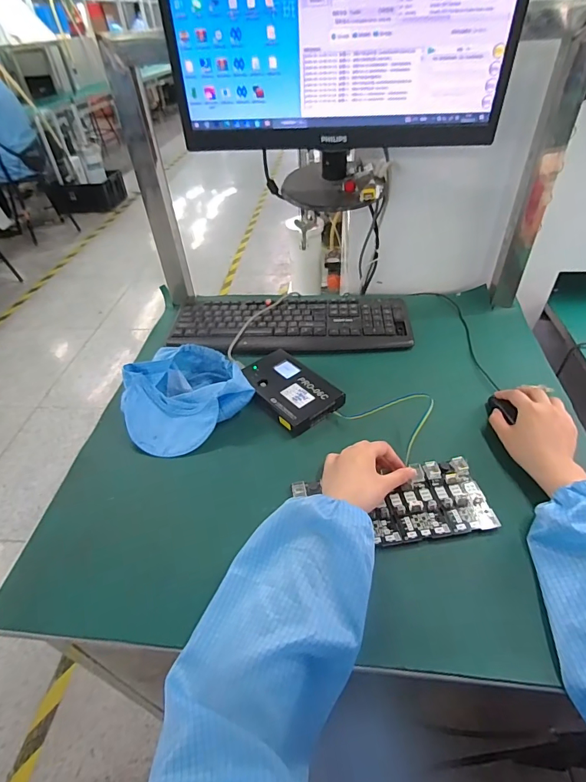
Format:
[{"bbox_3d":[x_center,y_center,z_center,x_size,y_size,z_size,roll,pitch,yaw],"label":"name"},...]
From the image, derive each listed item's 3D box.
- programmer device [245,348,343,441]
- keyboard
[{"bbox_3d":[-0.006,-0.004,0.647,0.103,0.026,0.158,-28,48,-23],"label":"programmer device"},{"bbox_3d":[-0.006,-0.129,0.771,0.436,0.022,0.170,1,43,5],"label":"keyboard"}]

